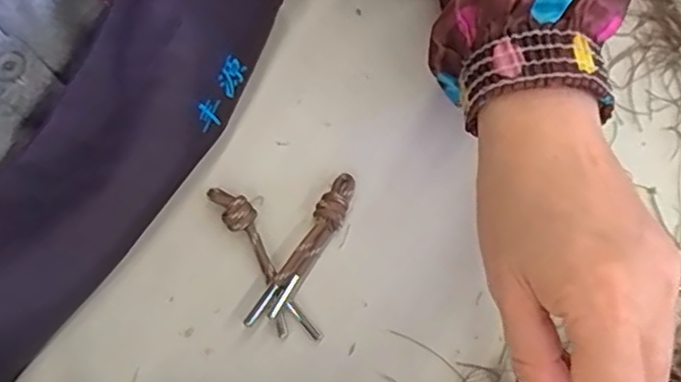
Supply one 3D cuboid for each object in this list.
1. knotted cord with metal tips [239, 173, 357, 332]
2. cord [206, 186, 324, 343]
[{"bbox_3d":[-0.017,0.031,0.311,0.015,0.016,0.089,31,79,7],"label":"knotted cord with metal tips"},{"bbox_3d":[-0.039,0.037,0.309,0.018,0.017,0.091,-28,78,-6],"label":"cord"}]

